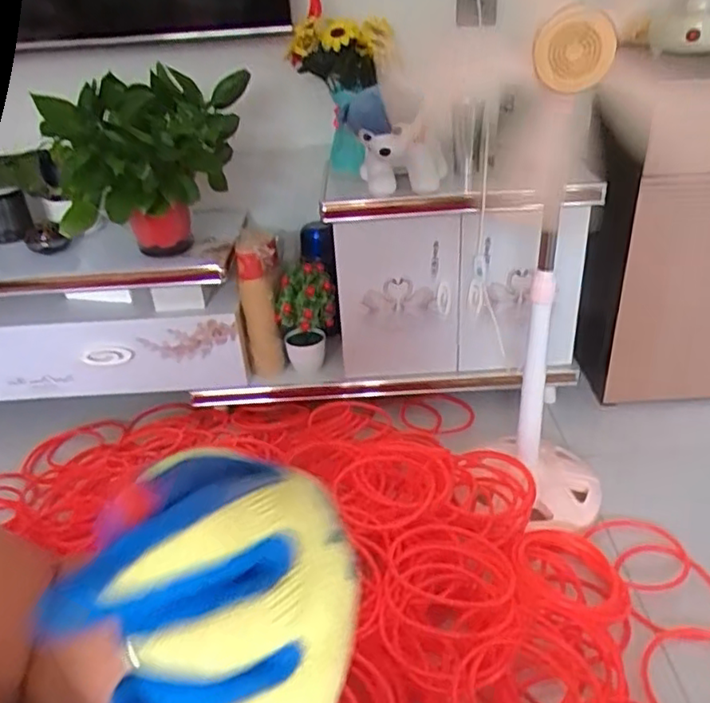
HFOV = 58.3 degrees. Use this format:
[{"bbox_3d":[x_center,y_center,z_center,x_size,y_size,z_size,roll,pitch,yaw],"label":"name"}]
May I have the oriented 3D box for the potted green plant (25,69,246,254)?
[{"bbox_3d":[-0.353,-0.363,1.235,0.303,0.294,0.372,-1,32,5],"label":"potted green plant"}]

